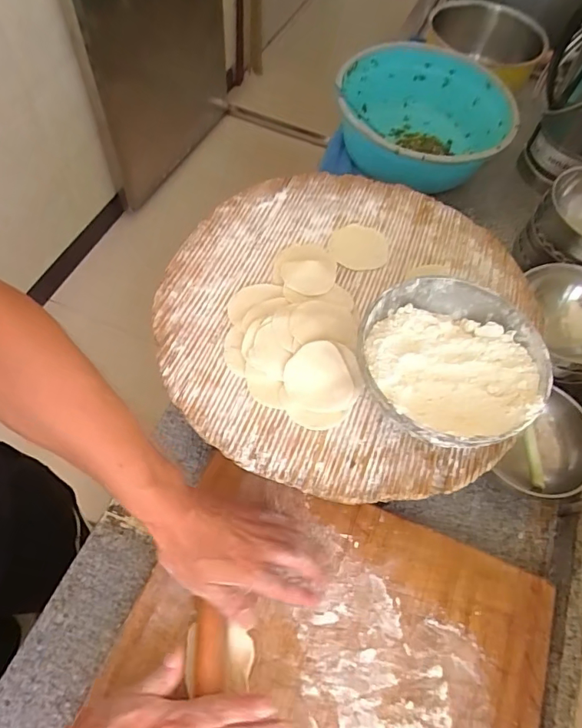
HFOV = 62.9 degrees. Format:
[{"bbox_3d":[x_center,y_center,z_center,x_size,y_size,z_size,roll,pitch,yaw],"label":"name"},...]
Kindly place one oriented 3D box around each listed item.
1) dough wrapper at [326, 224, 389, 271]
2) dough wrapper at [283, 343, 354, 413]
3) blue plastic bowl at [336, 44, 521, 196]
[{"bbox_3d":[0.082,-0.143,0.576,0.071,0.004,0.070,14,61,2],"label":"dough wrapper"},{"bbox_3d":[0.028,0.015,0.477,0.064,0.005,0.068,0,78,-2],"label":"dough wrapper"},{"bbox_3d":[0.215,-0.389,0.788,0.248,0.114,0.259,2,61,-4],"label":"blue plastic bowl"}]

